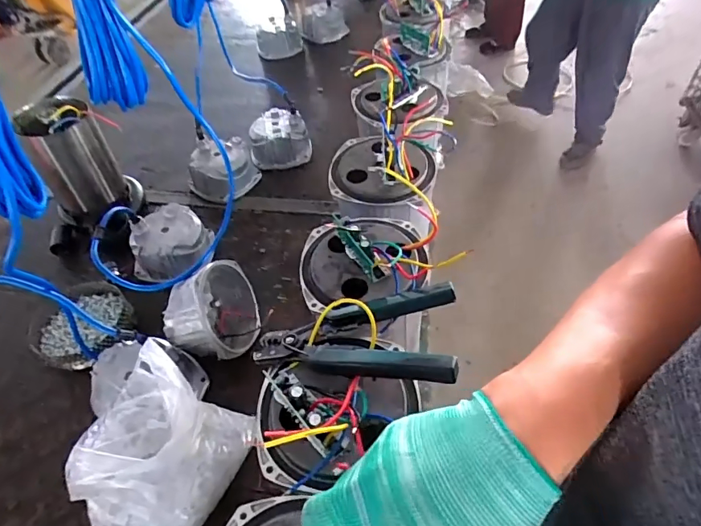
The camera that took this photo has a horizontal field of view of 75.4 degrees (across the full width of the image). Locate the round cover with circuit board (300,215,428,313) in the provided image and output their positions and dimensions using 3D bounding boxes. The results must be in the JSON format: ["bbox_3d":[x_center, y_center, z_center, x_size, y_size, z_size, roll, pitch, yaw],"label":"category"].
[{"bbox_3d":[0.011,-0.015,0.466,0.127,0.041,0.115,-7,49,-1],"label":"round cover with circuit board"}]

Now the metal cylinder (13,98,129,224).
[{"bbox_3d":[-0.495,-0.185,0.809,0.126,0.193,0.110,-31,53,-20],"label":"metal cylinder"}]

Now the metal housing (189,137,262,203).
[{"bbox_3d":[-0.253,-0.183,0.909,0.138,0.078,0.114,-27,52,-17],"label":"metal housing"}]

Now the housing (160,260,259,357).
[{"bbox_3d":[-0.197,0.070,0.648,0.079,0.128,0.133,-15,84,17],"label":"housing"}]

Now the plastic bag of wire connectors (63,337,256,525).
[{"bbox_3d":[-0.223,0.224,0.486,0.158,0.175,0.205,5,50,10],"label":"plastic bag of wire connectors"}]

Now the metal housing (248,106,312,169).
[{"bbox_3d":[-0.151,-0.264,0.967,0.126,0.080,0.119,-12,49,-4],"label":"metal housing"}]

